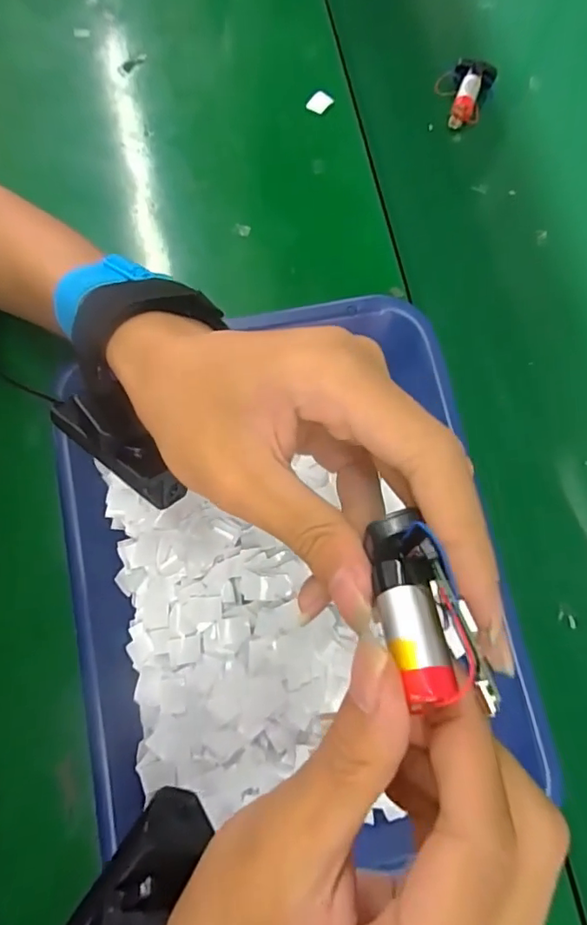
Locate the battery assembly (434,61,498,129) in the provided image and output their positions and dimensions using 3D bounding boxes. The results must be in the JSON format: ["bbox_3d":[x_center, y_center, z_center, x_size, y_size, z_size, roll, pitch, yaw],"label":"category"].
[{"bbox_3d":[0.135,-0.298,0.428,0.042,0.018,0.048,22,79,6],"label":"battery assembly"}]

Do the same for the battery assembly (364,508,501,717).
[{"bbox_3d":[0.032,0.038,0.134,0.021,0.012,0.048,-16,65,-4],"label":"battery assembly"}]

